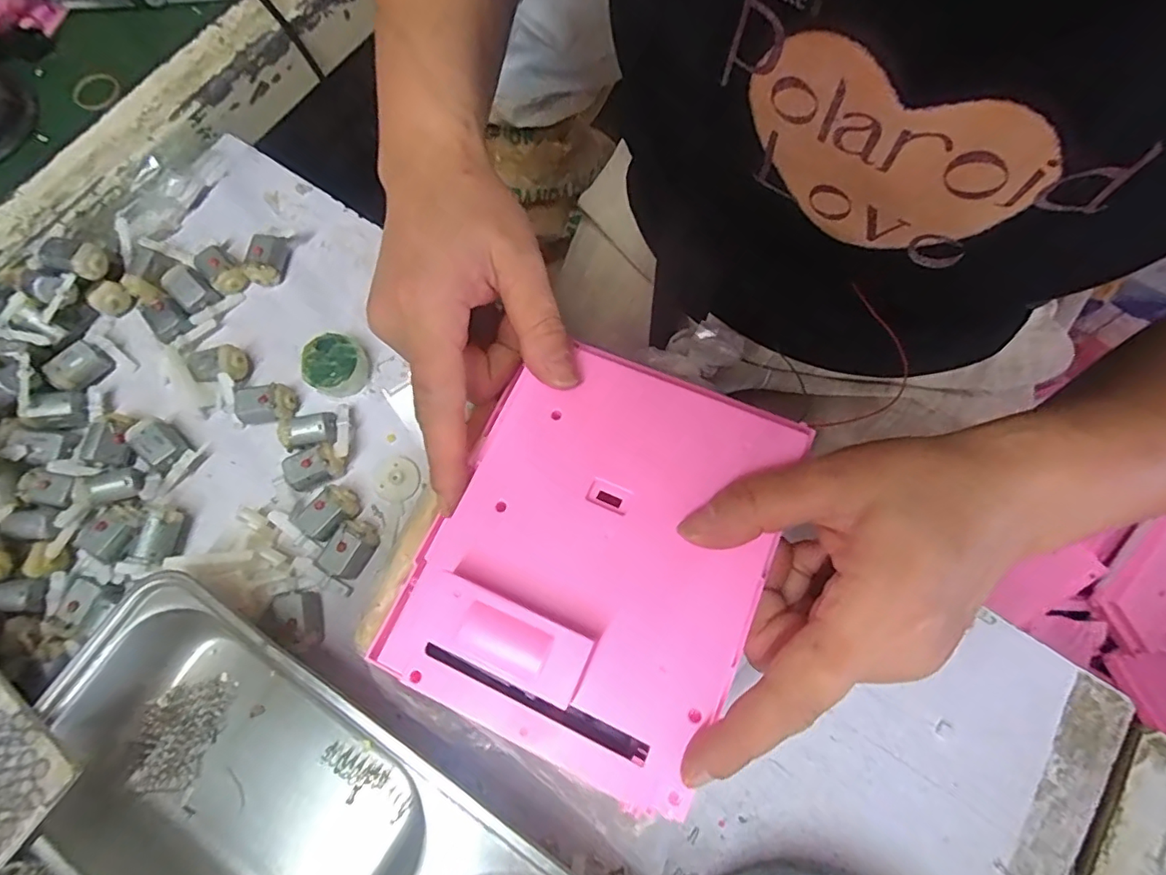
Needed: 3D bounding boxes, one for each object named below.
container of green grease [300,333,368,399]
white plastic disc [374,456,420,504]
[{"bbox_3d":[-0.138,-0.040,0.308,0.031,0.017,0.031,0,73,1],"label":"container of green grease"},{"bbox_3d":[-0.099,0.022,0.293,0.022,0.006,0.023,0,73,1],"label":"white plastic disc"}]

